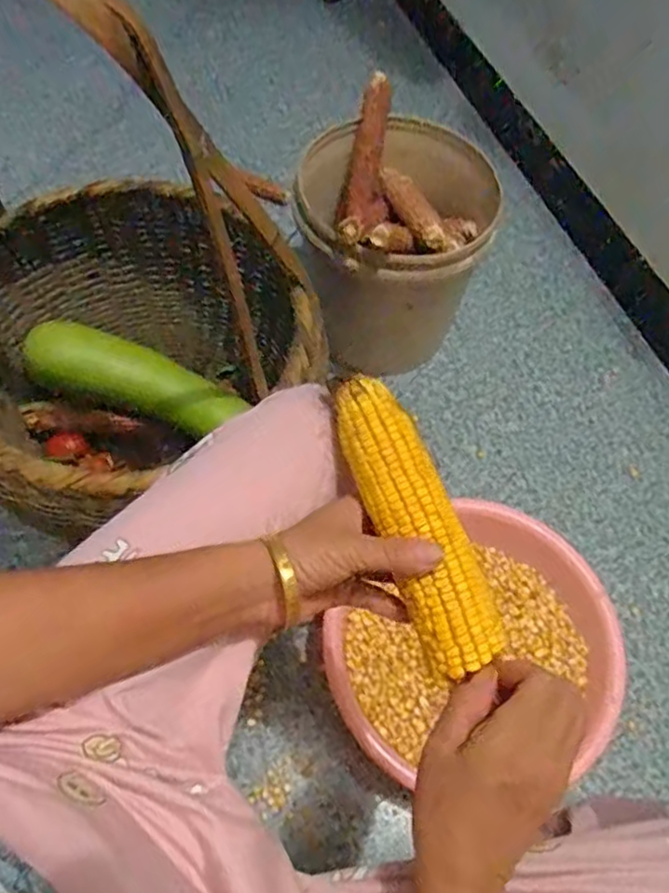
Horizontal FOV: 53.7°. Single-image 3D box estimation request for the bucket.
[{"bbox_3d":[0.078,-0.249,0.914,0.233,0.272,0.244,2,60,-3],"label":"bucket"}]

